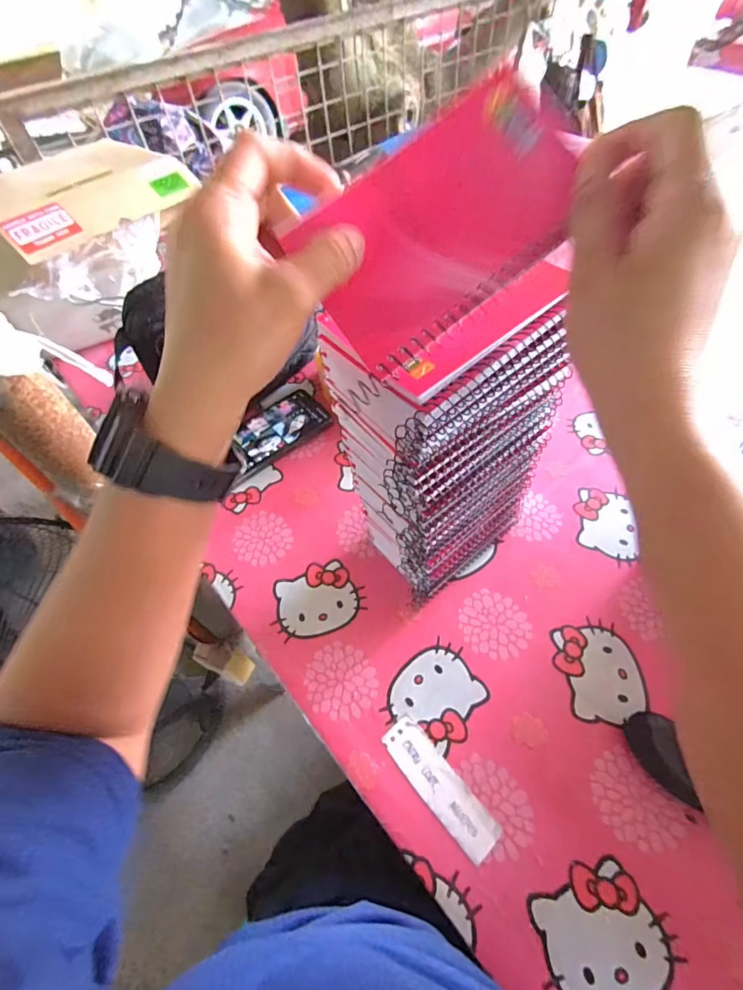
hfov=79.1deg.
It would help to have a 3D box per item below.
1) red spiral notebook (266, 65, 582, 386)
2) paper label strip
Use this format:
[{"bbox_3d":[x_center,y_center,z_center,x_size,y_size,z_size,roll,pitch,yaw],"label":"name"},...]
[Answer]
[{"bbox_3d":[0.035,-0.125,0.208,0.130,0.009,0.083,-33,88,4],"label":"red spiral notebook"},{"bbox_3d":[0.054,0.230,0.357,0.034,0.004,0.106,-35,60,-19],"label":"paper label strip"}]

